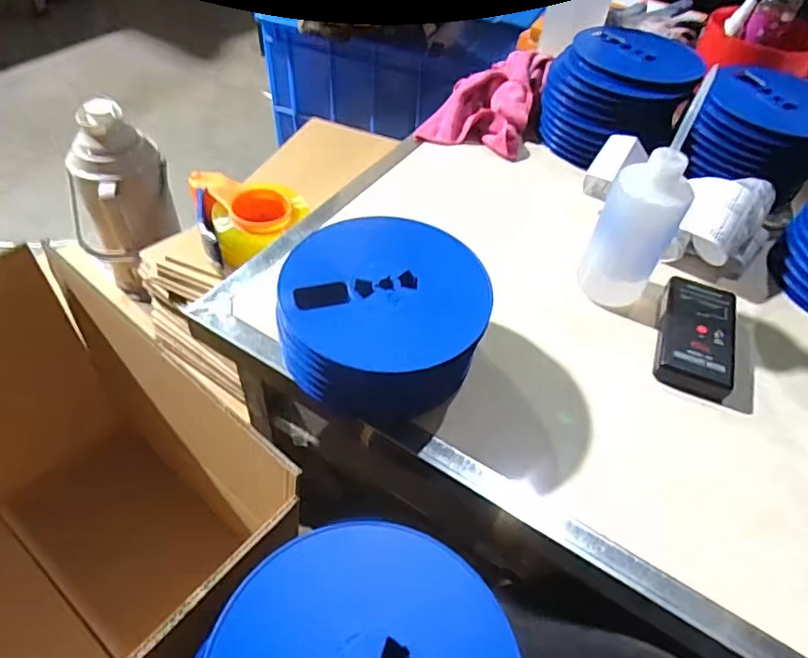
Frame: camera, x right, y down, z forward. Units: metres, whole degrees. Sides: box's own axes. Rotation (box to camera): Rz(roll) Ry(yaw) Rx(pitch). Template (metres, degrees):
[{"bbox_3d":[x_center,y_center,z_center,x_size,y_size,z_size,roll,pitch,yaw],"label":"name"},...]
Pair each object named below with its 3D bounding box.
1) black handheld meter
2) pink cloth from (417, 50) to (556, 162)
[{"bbox_3d":[0.290,0.003,0.556,0.067,0.030,0.141,19,50,11],"label":"black handheld meter"},{"bbox_3d":[0.119,-0.331,0.803,0.141,0.066,0.192,18,50,11],"label":"pink cloth"}]

